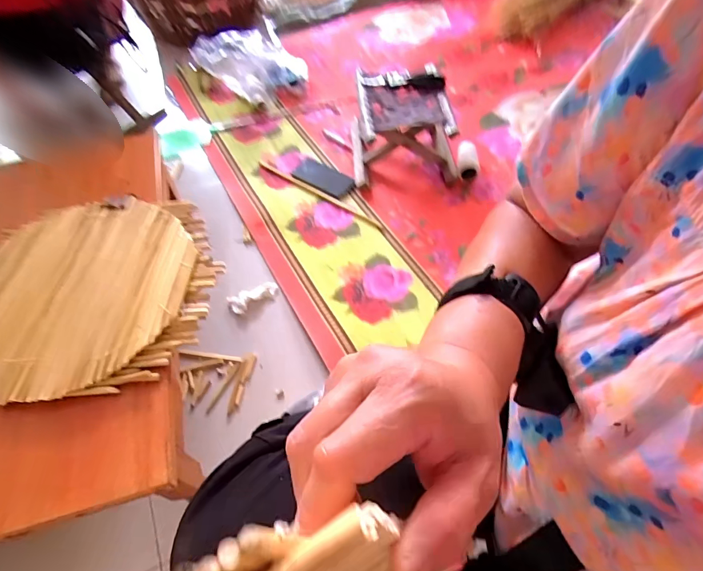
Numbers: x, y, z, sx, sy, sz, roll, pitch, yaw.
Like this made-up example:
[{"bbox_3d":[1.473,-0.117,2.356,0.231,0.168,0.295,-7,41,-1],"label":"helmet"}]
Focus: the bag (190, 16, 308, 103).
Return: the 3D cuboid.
[{"bbox_3d":[-0.287,-0.643,1.197,0.314,0.142,0.117,-11,57,-4],"label":"bag"}]

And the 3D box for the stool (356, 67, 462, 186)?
[{"bbox_3d":[0.127,-0.407,1.052,0.247,0.170,0.267,-2,57,2],"label":"stool"}]

